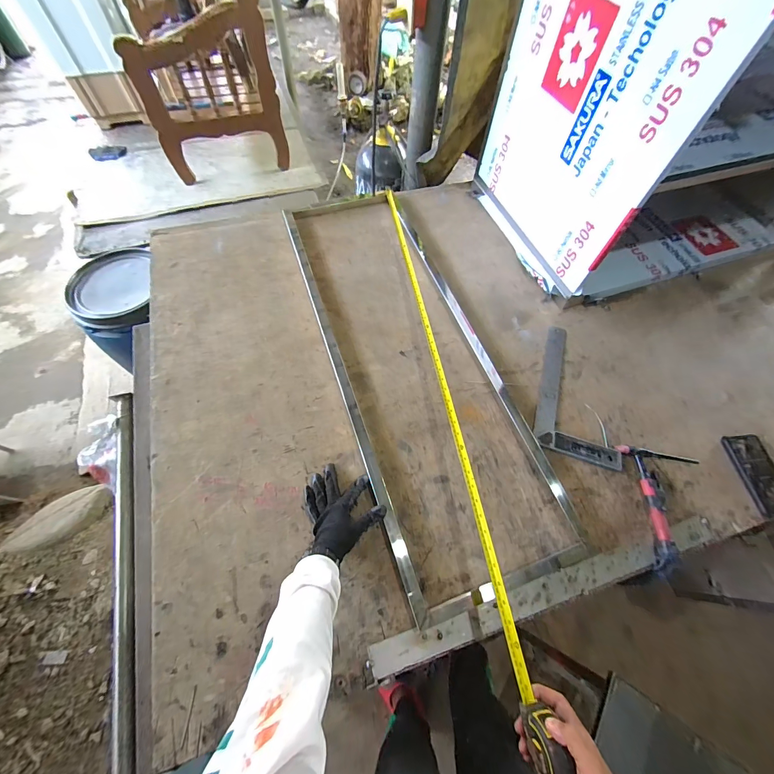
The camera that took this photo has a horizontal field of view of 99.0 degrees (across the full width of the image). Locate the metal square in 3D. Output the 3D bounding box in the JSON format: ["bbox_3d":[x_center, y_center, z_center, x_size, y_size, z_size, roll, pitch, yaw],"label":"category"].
[{"bbox_3d":[0.467,0.011,0.797,0.185,0.016,0.343,19,64,6],"label":"metal square"}]

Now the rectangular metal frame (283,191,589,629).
[{"bbox_3d":[0.051,-0.110,0.837,0.395,0.043,1.138,-16,65,-11],"label":"rectangular metal frame"}]

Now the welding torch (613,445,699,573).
[{"bbox_3d":[0.586,0.242,0.677,0.155,0.032,0.242,3,64,-2],"label":"welding torch"}]

